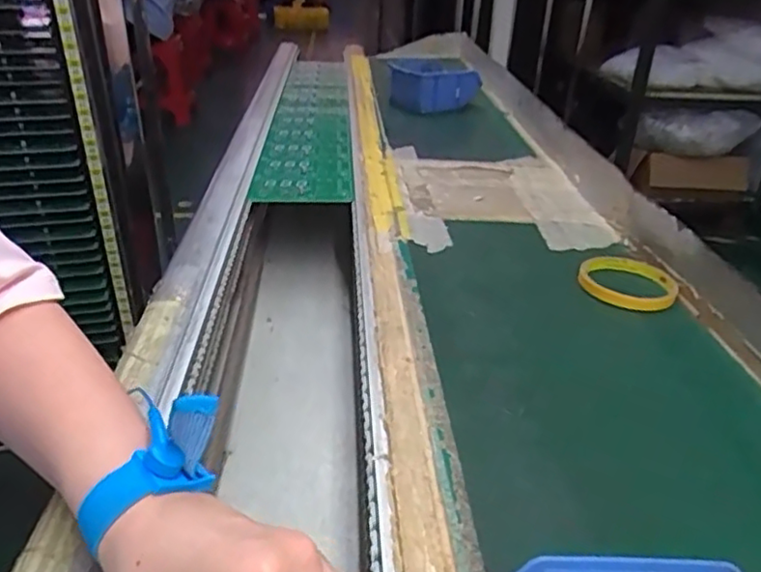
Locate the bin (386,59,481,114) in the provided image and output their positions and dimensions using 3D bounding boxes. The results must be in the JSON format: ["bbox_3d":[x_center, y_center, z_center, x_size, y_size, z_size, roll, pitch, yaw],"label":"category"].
[{"bbox_3d":[0.098,-0.396,1.261,0.162,0.086,0.145,-10,31,-21],"label":"bin"}]

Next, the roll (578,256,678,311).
[{"bbox_3d":[0.228,-0.004,0.589,0.091,0.012,0.091,2,29,-1],"label":"roll"}]

